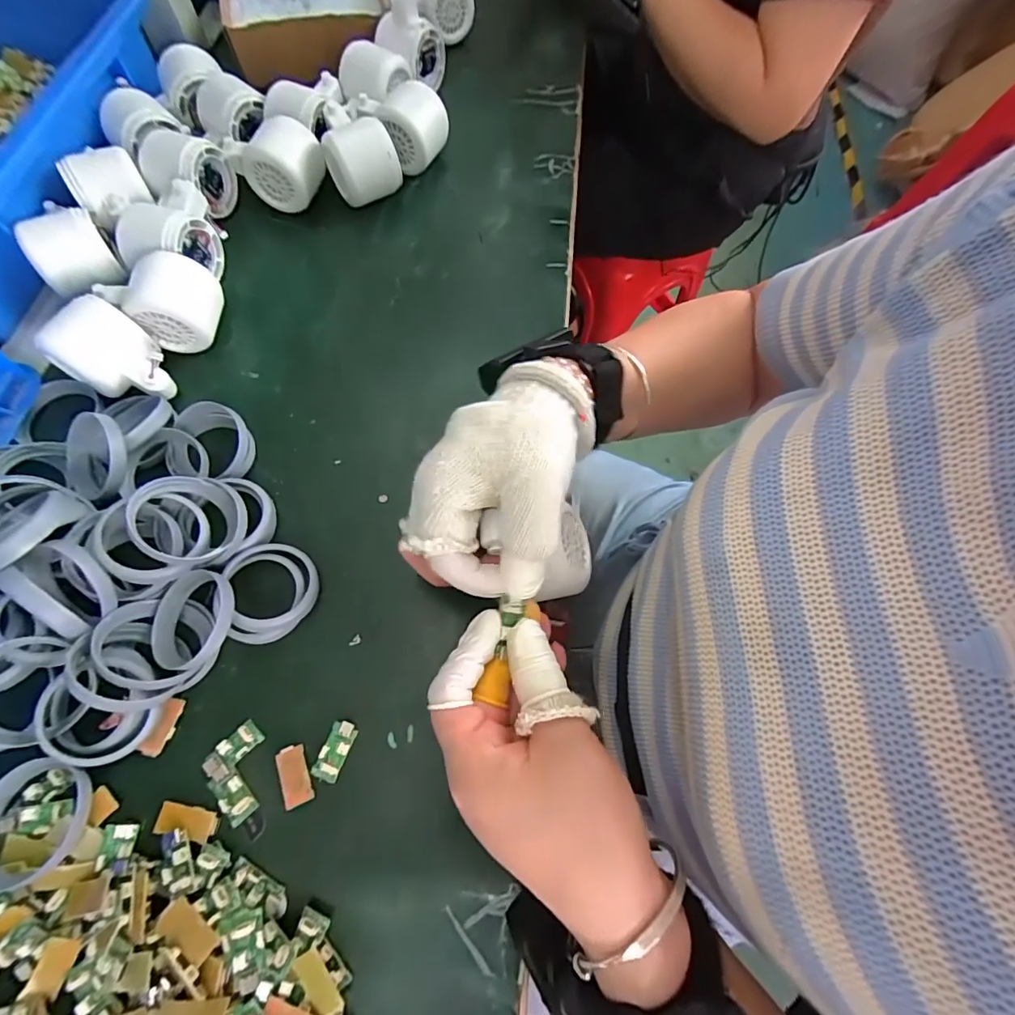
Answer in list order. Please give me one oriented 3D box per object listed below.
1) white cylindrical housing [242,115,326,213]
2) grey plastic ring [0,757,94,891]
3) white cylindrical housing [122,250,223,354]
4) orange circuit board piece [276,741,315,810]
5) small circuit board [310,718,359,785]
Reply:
[{"bbox_3d":[-0.198,-0.305,0.429,0.060,0.056,0.060,1,69,-3],"label":"white cylindrical housing"},{"bbox_3d":[-0.258,0.168,0.259,0.060,0.011,0.060,1,69,-3],"label":"grey plastic ring"},{"bbox_3d":[-0.256,-0.157,0.369,0.060,0.051,0.052,-7,69,-6],"label":"white cylindrical housing"},{"bbox_3d":[-0.125,0.157,0.284,0.016,0.004,0.032,-22,72,-11],"label":"orange circuit board piece"},{"bbox_3d":[-0.104,0.146,0.290,0.016,0.004,0.033,20,69,5],"label":"small circuit board"}]

